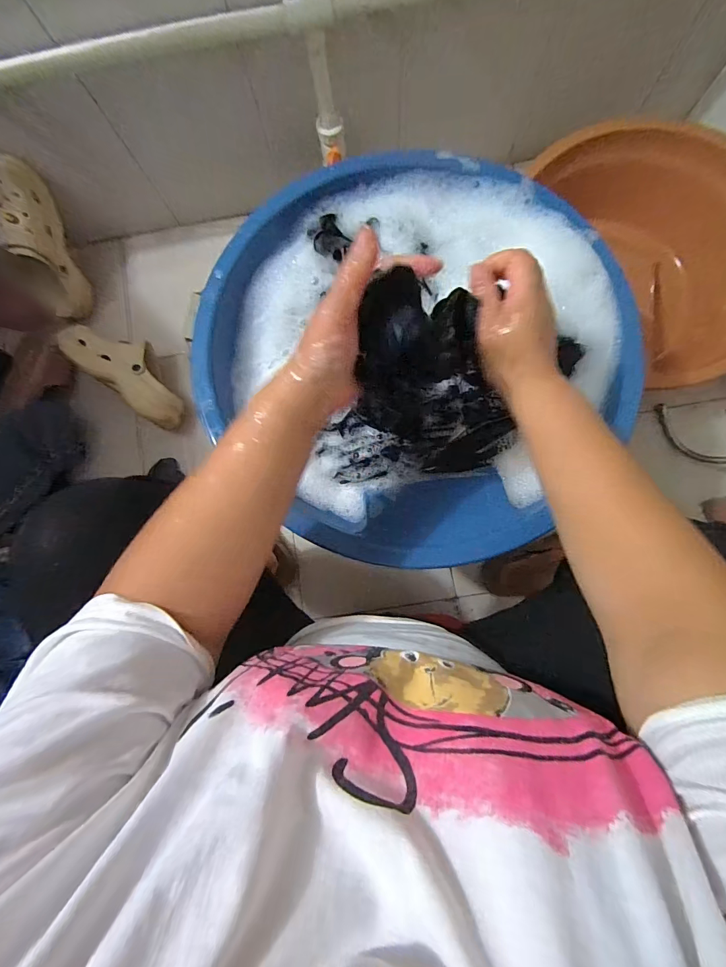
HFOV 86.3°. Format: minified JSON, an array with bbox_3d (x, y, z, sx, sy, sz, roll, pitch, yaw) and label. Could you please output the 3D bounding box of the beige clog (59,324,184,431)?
[{"bbox_3d":[-0.453,-0.220,0.760,0.245,0.091,0.102,41,88,-7],"label":"beige clog"}]

